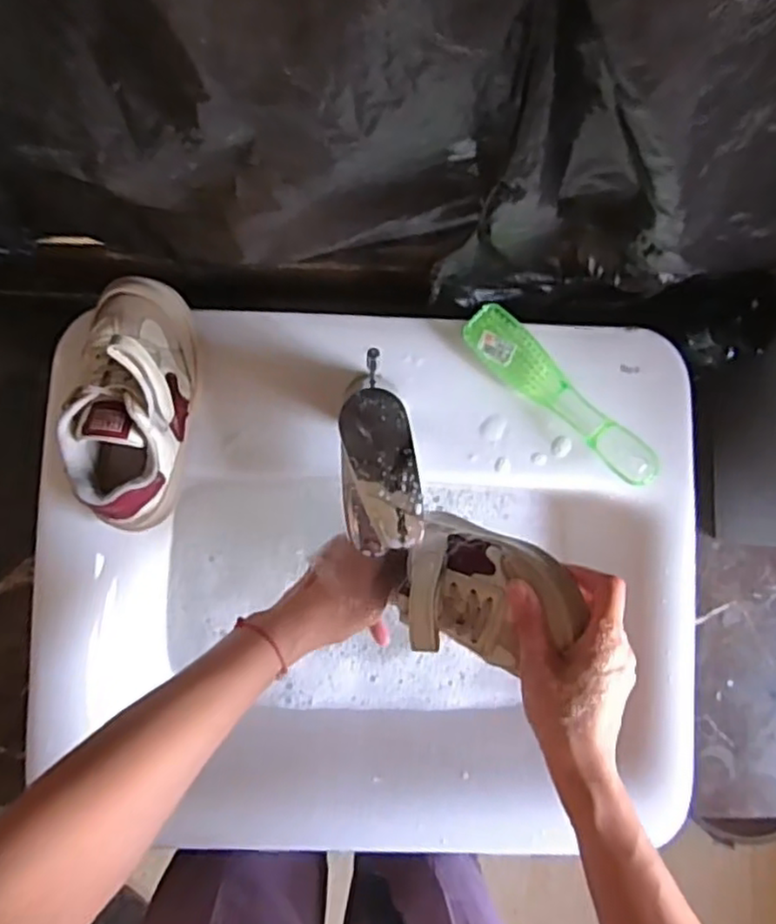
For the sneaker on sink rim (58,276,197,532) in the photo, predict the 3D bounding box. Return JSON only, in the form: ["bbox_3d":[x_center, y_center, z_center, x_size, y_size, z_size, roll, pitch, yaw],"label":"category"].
[{"bbox_3d":[-0.197,-0.047,0.526,0.081,0.096,0.194,5,86,-1],"label":"sneaker on sink rim"}]

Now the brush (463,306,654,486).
[{"bbox_3d":[0.140,-0.053,0.565,0.191,0.041,0.042,43,86,2],"label":"brush"}]

